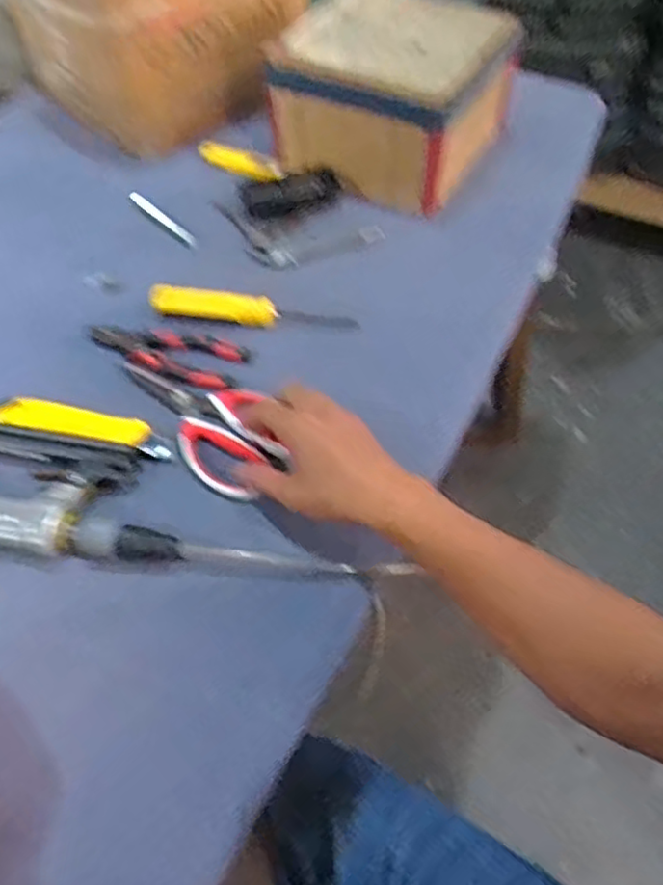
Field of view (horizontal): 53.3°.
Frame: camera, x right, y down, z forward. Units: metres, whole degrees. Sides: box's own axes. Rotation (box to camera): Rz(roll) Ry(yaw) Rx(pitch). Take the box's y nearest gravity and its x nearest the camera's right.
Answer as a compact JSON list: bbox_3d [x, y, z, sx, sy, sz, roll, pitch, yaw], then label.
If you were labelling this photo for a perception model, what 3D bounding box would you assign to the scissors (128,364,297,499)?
[{"bbox_3d":[-0.109,-0.024,0.565,0.178,0.011,0.085,38,65,25],"label":"scissors"}]

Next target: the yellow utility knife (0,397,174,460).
[{"bbox_3d":[-0.206,-0.014,0.550,0.154,0.019,0.031,9,53,8],"label":"yellow utility knife"}]

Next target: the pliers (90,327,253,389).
[{"bbox_3d":[-0.157,-0.086,0.608,0.151,0.010,0.050,15,54,12],"label":"pliers"}]

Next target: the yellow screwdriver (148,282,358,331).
[{"bbox_3d":[-0.075,-0.125,0.632,0.193,0.023,0.024,7,55,-7],"label":"yellow screwdriver"}]

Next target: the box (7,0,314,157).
[{"bbox_3d":[-0.199,-0.528,0.818,0.224,0.184,0.285,37,62,25],"label":"box"}]

